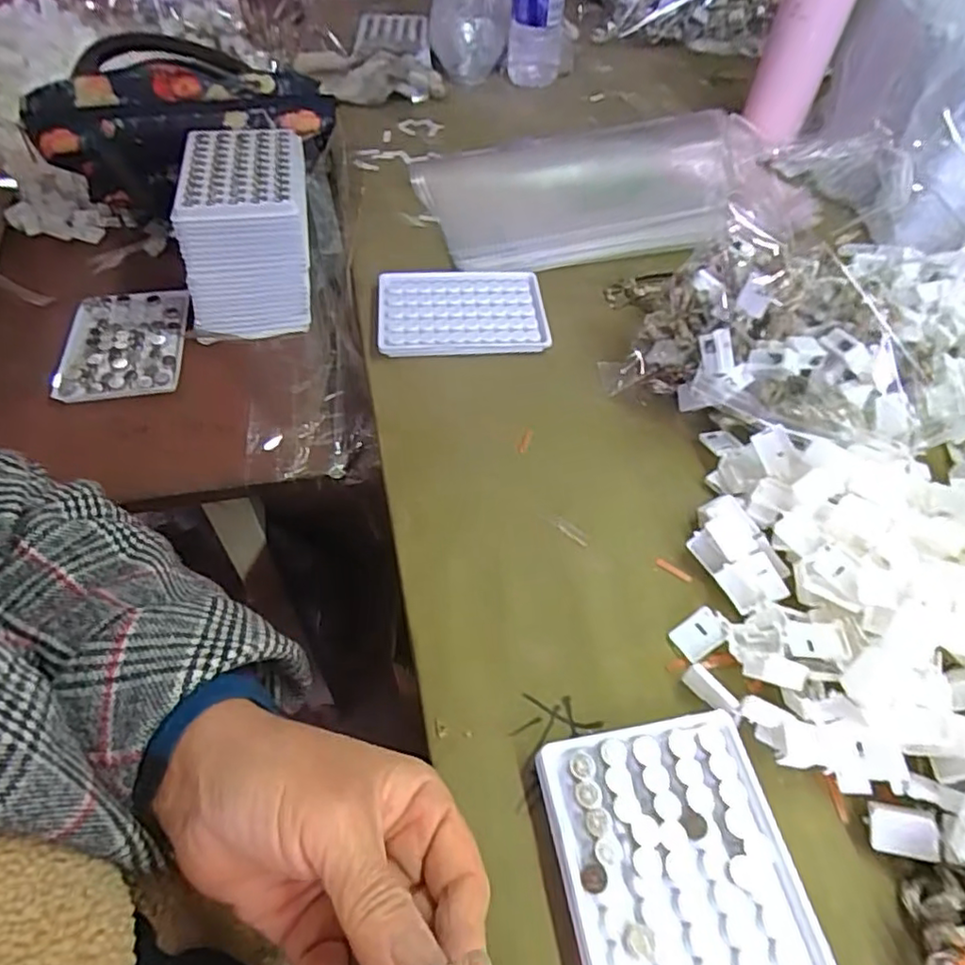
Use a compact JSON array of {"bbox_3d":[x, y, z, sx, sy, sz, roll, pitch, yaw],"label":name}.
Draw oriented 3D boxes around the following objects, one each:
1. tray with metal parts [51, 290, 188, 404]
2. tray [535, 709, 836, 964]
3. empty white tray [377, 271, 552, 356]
[{"bbox_3d":[-0.299,-0.115,0.522,0.093,0.019,0.118,-6,52,-5],"label":"tray with metal parts"},{"bbox_3d":[0.084,0.171,0.260,0.096,0.018,0.130,-9,53,-7],"label":"tray"},{"bbox_3d":[-0.016,-0.137,0.495,0.130,0.017,0.086,-5,52,-4],"label":"empty white tray"}]

